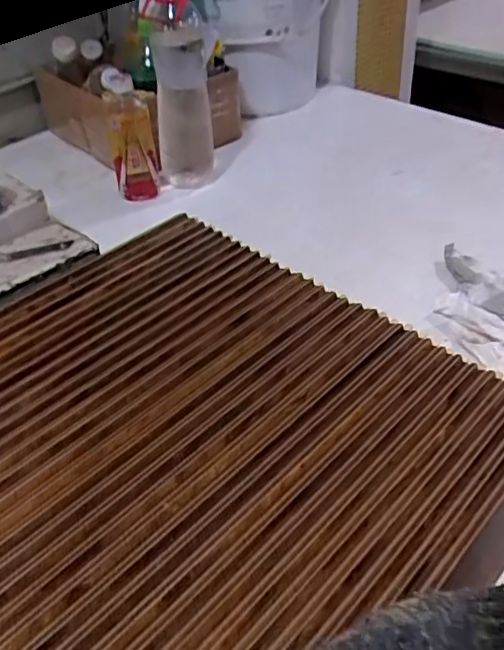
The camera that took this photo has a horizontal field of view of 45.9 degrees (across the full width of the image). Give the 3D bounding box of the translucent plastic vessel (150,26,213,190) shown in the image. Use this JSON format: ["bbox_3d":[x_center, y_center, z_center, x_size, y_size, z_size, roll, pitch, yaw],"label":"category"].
[{"bbox_3d":[-0.108,-0.327,0.928,0.084,0.231,0.078,-3,41,-1],"label":"translucent plastic vessel"}]

